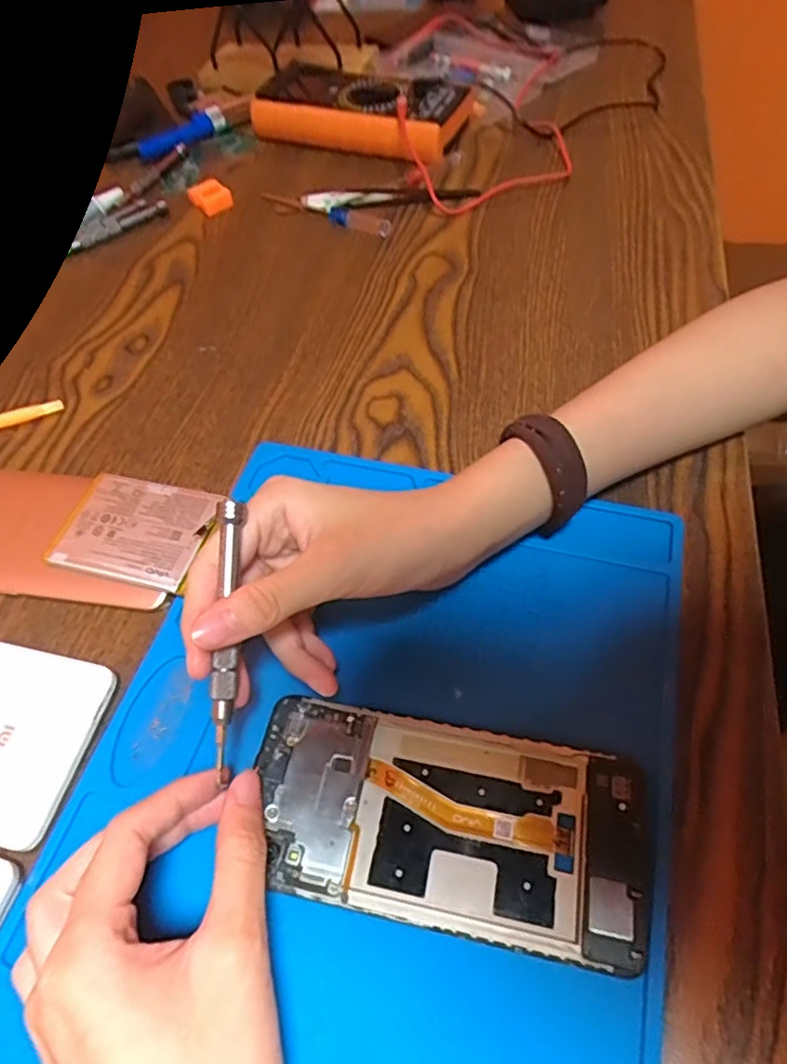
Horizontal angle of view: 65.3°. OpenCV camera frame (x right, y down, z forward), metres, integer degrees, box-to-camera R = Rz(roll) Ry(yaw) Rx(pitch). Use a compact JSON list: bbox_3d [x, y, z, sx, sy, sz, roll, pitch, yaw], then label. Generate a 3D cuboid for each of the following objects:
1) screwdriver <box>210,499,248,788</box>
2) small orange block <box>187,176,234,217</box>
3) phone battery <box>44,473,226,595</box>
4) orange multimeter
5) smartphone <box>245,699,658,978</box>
[{"bbox_3d":[-0.064,0.037,0.233,0.009,0.008,0.098,0,81,5],"label":"screwdriver"},{"bbox_3d":[-0.147,-0.271,0.496,0.027,0.015,0.033,-33,60,-16],"label":"small orange block"},{"bbox_3d":[-0.132,-0.002,0.316,0.078,0.004,0.058,11,58,14],"label":"phone battery"},{"bbox_3d":[-0.027,-0.369,0.535,0.179,0.038,0.100,21,61,17],"label":"orange multimeter"},{"bbox_3d":[0.018,0.108,0.233,0.147,0.006,0.070,10,58,11],"label":"smartphone"}]

